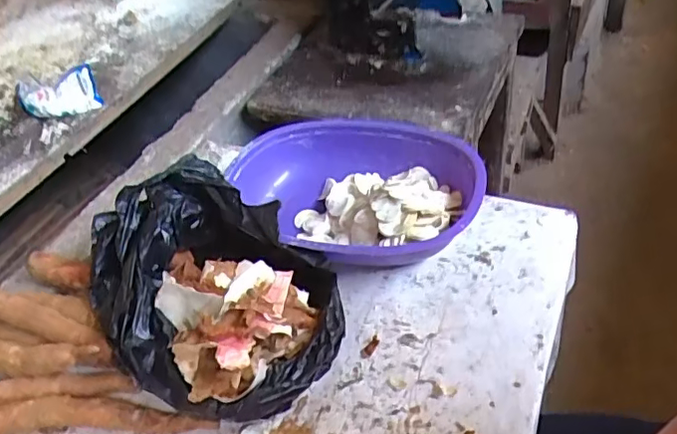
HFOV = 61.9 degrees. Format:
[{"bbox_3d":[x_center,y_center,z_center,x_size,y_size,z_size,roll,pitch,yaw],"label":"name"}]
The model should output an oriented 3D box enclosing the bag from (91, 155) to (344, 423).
[{"bbox_3d":[-0.133,0.073,0.573,0.284,0.110,0.207,30,58,35],"label":"bag"}]

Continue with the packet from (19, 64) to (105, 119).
[{"bbox_3d":[-0.447,-0.193,0.905,0.123,0.074,0.052,-15,44,-5],"label":"packet"}]

